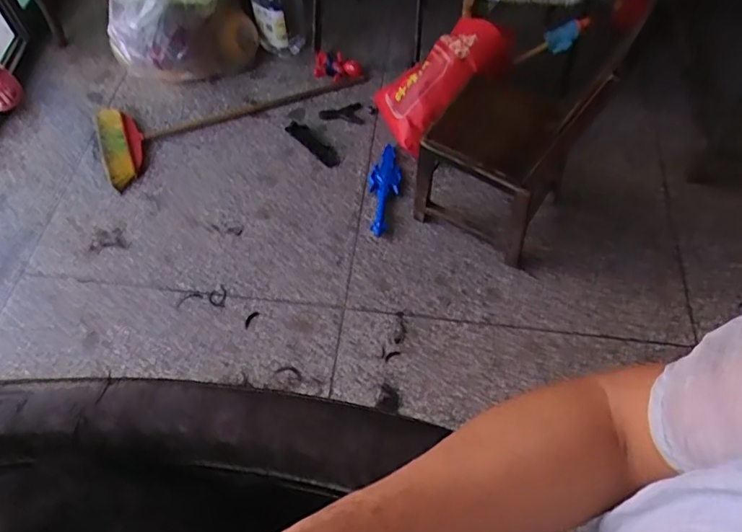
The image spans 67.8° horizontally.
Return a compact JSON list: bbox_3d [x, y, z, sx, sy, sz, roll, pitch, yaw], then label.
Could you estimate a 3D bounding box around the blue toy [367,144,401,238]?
[{"bbox_3d":[0.039,-0.235,1.628,0.100,0.038,0.335,7,60,4],"label":"blue toy"}]

